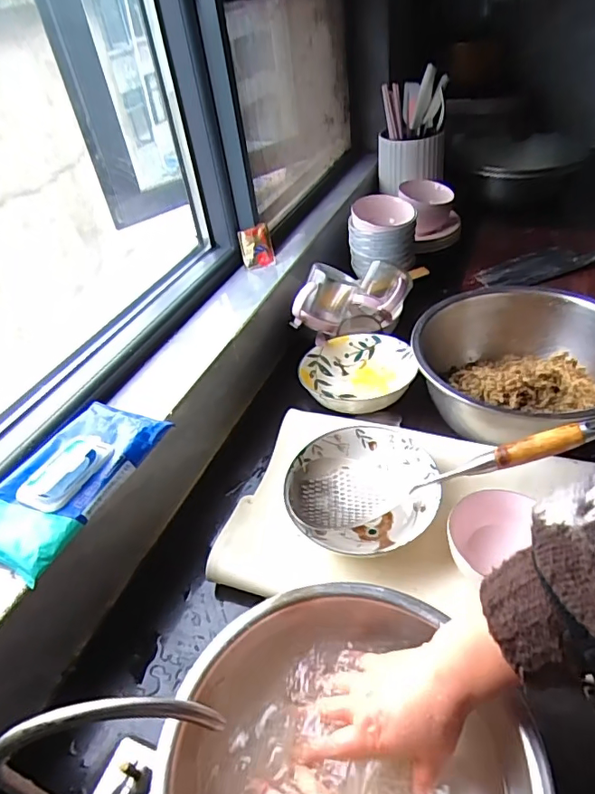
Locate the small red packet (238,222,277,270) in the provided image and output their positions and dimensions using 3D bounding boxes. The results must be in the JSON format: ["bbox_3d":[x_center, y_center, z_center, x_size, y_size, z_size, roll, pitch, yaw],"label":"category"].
[{"bbox_3d":[-0.075,-0.269,0.924,0.057,0.073,0.013,-14,12,5],"label":"small red packet"}]

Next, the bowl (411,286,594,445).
[{"bbox_3d":[0.309,-0.035,0.708,0.279,0.110,0.280,-5,40,4],"label":"bowl"}]

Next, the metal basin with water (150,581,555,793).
[{"bbox_3d":[0.044,0.288,0.402,0.268,0.072,0.272,-5,40,4],"label":"metal basin with water"}]

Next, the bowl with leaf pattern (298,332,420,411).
[{"bbox_3d":[0.095,-0.032,0.808,0.170,0.060,0.166,-5,40,4],"label":"bowl with leaf pattern"}]

